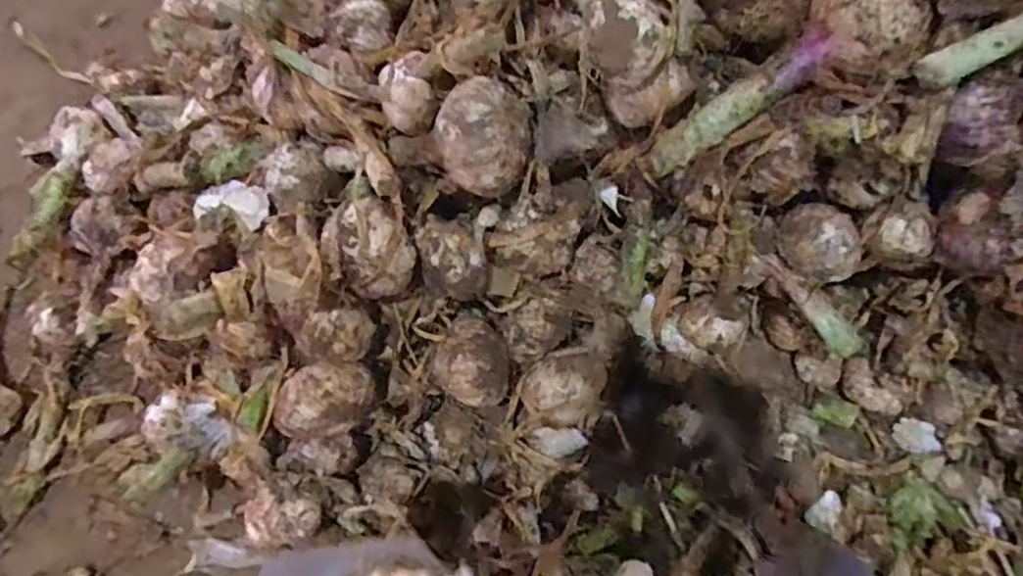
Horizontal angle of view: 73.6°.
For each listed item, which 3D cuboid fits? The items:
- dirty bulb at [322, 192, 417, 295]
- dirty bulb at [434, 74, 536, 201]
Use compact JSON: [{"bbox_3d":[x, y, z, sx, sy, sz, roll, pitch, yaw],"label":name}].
[{"bbox_3d":[-0.077,-0.021,0.377,0.042,0.041,0.047,-18,70,-8],"label":"dirty bulb"},{"bbox_3d":[-0.013,-0.078,0.361,0.049,0.044,0.048,0,68,-1],"label":"dirty bulb"}]

